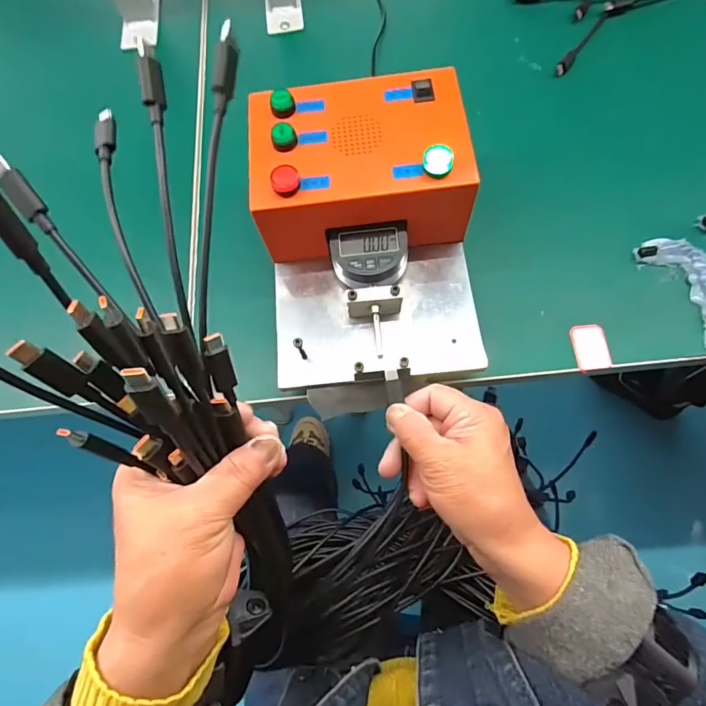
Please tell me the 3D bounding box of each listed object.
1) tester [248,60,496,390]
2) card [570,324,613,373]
[{"bbox_3d":[0.010,-0.088,0.310,0.153,0.079,0.207,-8,71,3],"label":"tester"},{"bbox_3d":[0.180,-0.005,0.326,0.025,0.005,0.036,-7,72,3],"label":"card"}]

